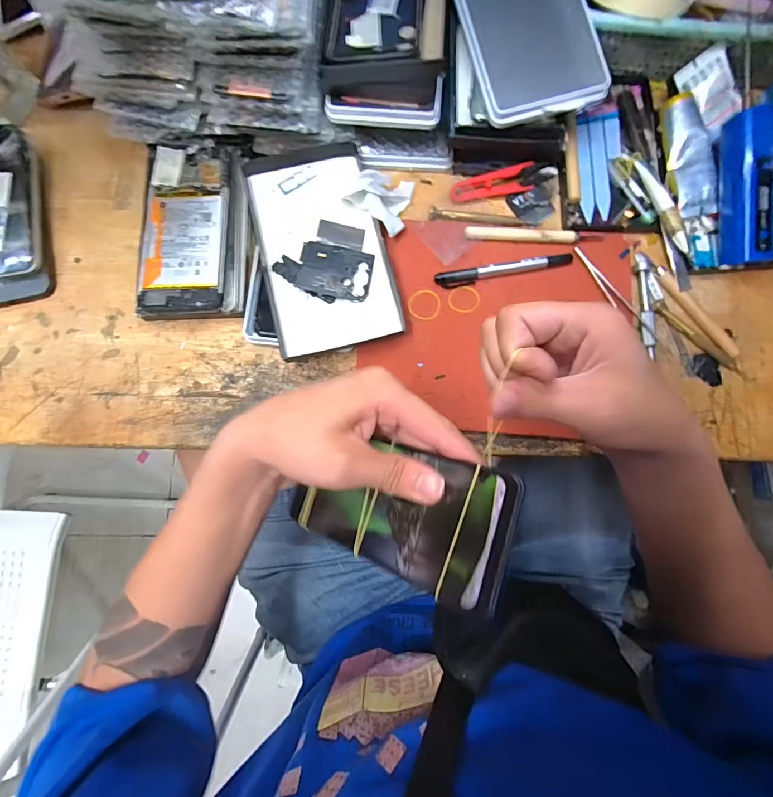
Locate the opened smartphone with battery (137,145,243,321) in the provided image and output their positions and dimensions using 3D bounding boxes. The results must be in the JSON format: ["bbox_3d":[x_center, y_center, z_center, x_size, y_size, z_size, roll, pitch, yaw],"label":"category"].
[{"bbox_3d":[-0.182,-0.151,0.373,0.075,0.014,0.162,0,79,-3],"label":"opened smartphone with battery"}]

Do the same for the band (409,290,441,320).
[{"bbox_3d":[0.035,-0.086,0.374,0.029,0.004,0.029,0,81,-1],"label":"band"}]

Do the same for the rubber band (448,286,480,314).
[{"bbox_3d":[0.072,-0.091,0.376,0.029,0.004,0.025,-7,81,-2],"label":"rubber band"}]

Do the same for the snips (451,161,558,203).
[{"bbox_3d":[0.115,-0.210,0.391,0.103,0.013,0.020,-13,81,-3],"label":"snips"}]

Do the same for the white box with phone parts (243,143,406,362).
[{"bbox_3d":[-0.058,-0.140,0.377,0.112,0.020,0.193,-13,81,-3],"label":"white box with phone parts"}]

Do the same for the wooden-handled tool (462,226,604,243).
[{"bbox_3d":[0.140,-0.155,0.387,0.131,0.007,0.014,1,81,-1],"label":"wooden-handled tool"}]

